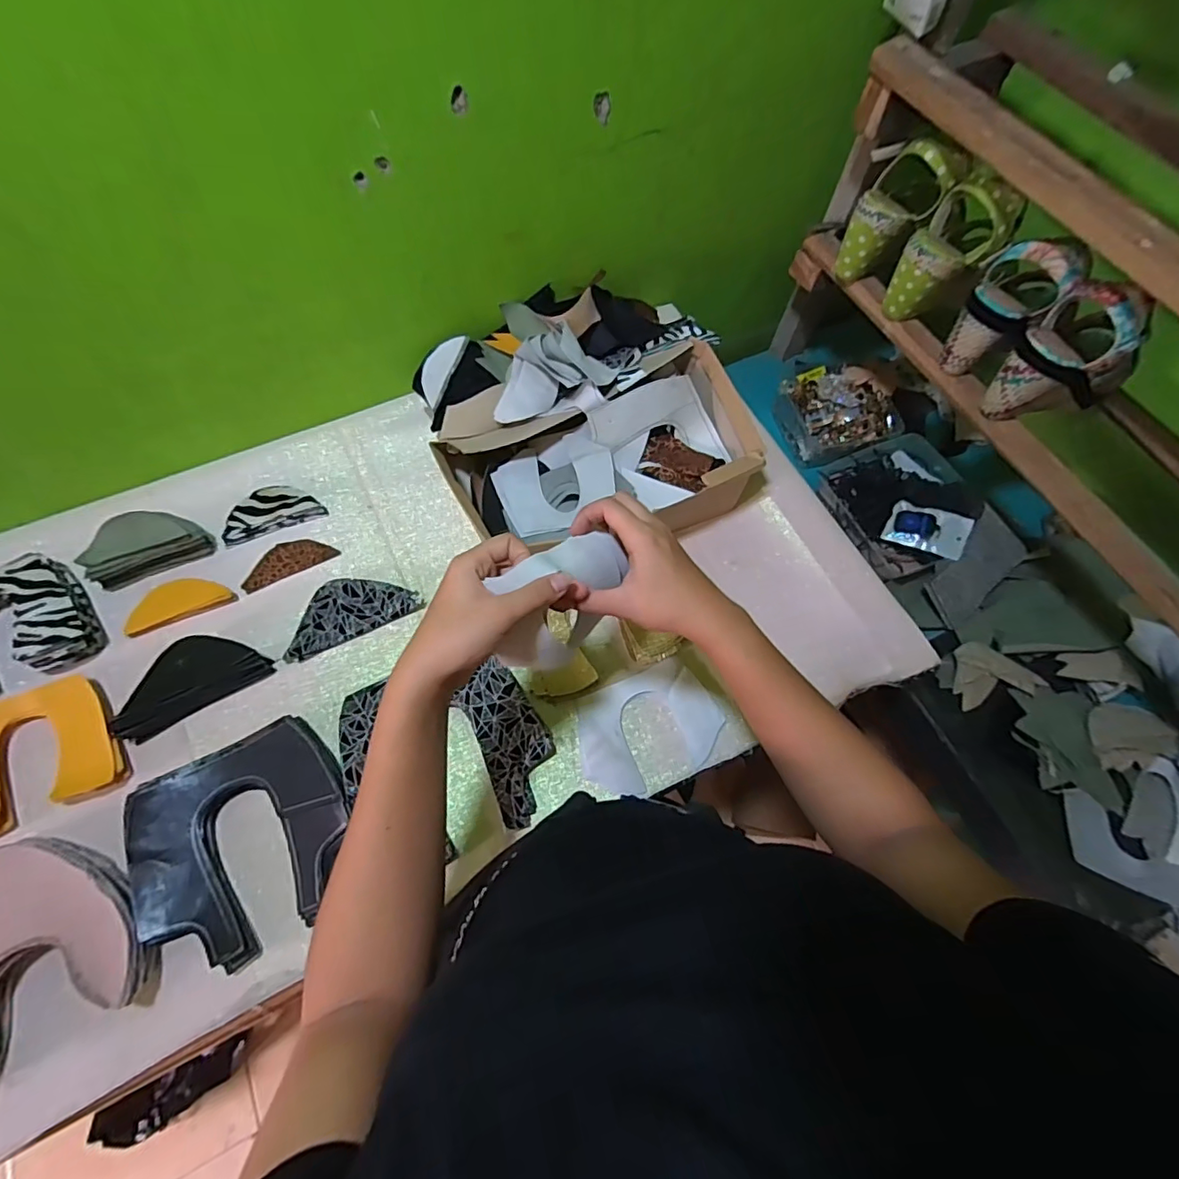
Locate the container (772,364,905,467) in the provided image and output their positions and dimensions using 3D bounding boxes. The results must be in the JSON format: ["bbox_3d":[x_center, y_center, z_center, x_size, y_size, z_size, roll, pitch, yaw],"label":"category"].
[{"bbox_3d":[0.396,-0.282,0.873,0.158,0.066,0.157,-10,67,-8],"label":"container"}]

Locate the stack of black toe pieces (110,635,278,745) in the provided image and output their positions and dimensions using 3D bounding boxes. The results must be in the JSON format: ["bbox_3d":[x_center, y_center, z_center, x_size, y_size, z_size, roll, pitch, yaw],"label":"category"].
[{"bbox_3d":[-0.423,0.094,0.566,0.146,0.022,0.071,-33,72,-16],"label":"stack of black toe pieces"}]

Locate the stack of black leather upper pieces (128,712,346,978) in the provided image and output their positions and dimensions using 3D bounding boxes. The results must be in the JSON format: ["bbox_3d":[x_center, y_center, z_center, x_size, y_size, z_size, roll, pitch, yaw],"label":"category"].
[{"bbox_3d":[-0.318,0.232,0.503,0.185,0.033,0.182,-31,71,-15],"label":"stack of black leather upper pieces"}]

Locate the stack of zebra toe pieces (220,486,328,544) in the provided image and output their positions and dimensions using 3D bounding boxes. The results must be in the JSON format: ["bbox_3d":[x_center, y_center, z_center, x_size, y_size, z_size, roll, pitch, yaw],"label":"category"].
[{"bbox_3d":[-0.384,-0.098,0.654,0.112,0.012,0.060,-21,69,-12],"label":"stack of zebra toe pieces"}]

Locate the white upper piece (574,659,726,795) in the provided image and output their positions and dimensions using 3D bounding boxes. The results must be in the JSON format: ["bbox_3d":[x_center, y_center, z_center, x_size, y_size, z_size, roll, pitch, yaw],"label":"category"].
[{"bbox_3d":[0.063,0.145,0.578,0.153,0.007,0.110,-20,68,-9],"label":"white upper piece"}]

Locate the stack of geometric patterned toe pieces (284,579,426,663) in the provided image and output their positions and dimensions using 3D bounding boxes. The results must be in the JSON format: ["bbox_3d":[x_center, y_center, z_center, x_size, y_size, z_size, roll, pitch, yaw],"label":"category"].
[{"bbox_3d":[-0.270,0.021,0.613,0.147,0.015,0.073,-23,70,-12],"label":"stack of geometric patterned toe pieces"}]

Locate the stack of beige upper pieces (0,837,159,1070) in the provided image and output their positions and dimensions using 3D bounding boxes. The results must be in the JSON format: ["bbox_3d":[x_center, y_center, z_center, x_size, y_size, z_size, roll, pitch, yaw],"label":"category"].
[{"bbox_3d":[-0.480,0.306,0.461,0.172,0.049,0.179,-35,73,-17],"label":"stack of beige upper pieces"}]

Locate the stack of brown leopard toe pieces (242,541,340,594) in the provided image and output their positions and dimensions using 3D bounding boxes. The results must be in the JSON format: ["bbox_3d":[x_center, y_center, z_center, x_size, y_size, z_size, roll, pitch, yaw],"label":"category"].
[{"bbox_3d":[-0.357,-0.035,0.641,0.106,0.006,0.044,-26,70,-13],"label":"stack of brown leopard toe pieces"}]

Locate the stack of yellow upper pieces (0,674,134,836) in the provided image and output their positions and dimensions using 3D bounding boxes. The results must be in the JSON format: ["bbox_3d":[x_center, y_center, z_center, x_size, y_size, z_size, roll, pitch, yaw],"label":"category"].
[{"bbox_3d":[-0.546,0.164,0.529,0.153,0.025,0.129,-22,69,-12],"label":"stack of yellow upper pieces"}]

